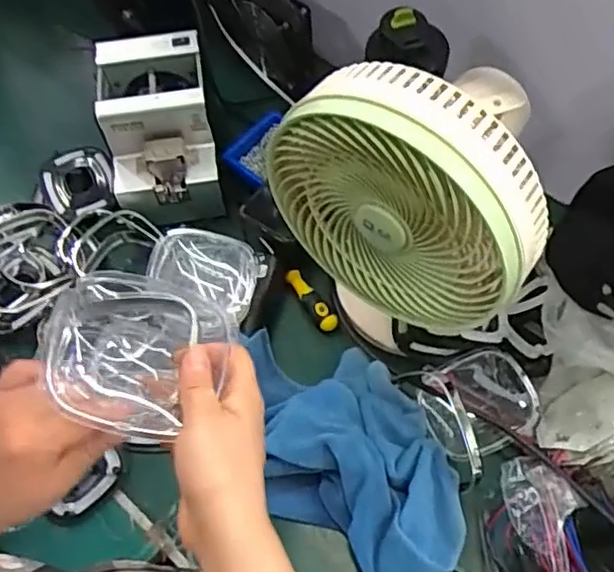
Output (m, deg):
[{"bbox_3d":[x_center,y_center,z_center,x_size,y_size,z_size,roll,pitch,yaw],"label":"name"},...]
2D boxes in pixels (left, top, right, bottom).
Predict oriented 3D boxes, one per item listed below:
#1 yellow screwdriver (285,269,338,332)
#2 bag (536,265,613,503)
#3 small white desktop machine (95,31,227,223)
[{"bbox_3d":[0.005,0.017,0.736,0.023,0.027,0.091,-27,43,-11],"label":"yellow screwdriver"},{"bbox_3d":[0.276,0.093,0.592,0.108,0.109,0.193,5,62,6],"label":"bag"},{"bbox_3d":[-0.178,-0.195,0.784,0.126,0.116,0.185,-10,62,-2],"label":"small white desktop machine"}]

